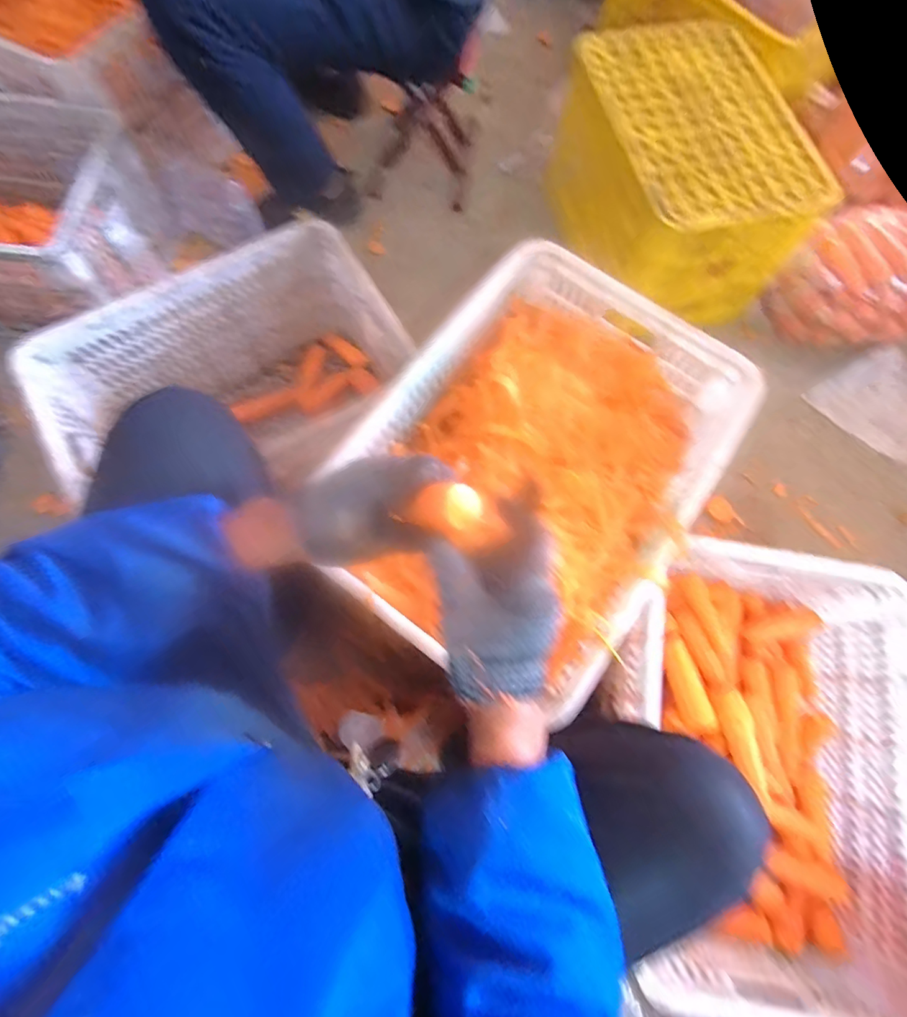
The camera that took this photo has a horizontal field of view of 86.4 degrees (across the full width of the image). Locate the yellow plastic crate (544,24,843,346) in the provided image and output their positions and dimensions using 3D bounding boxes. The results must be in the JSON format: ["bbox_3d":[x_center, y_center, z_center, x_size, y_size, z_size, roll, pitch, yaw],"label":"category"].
[{"bbox_3d":[0.446,-0.697,1.048,0.307,0.279,0.518,-14,74,-6],"label":"yellow plastic crate"}]

